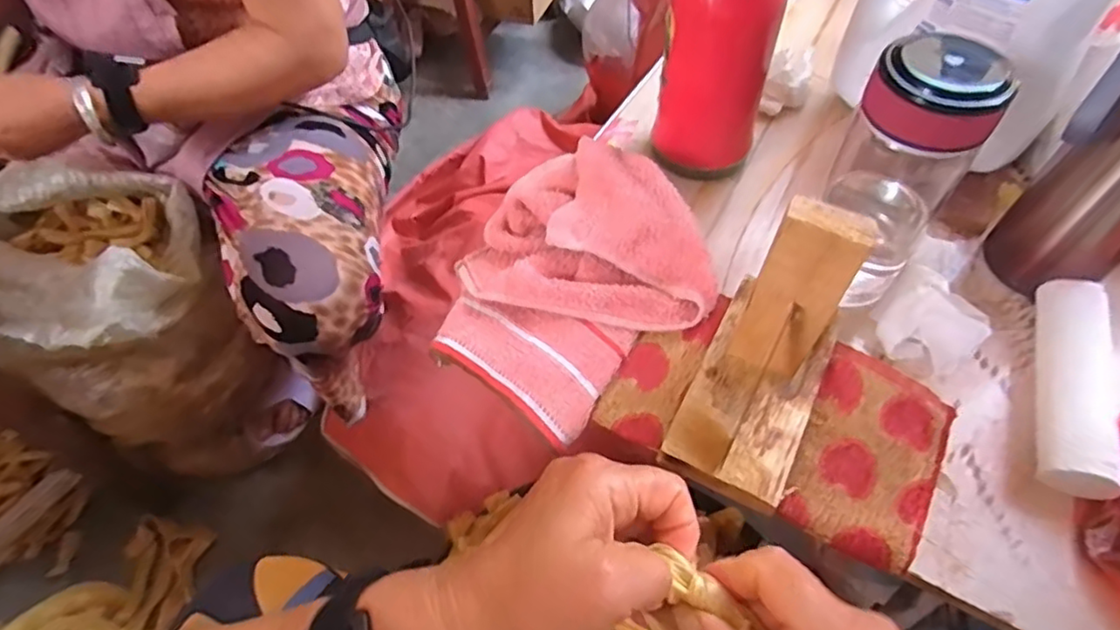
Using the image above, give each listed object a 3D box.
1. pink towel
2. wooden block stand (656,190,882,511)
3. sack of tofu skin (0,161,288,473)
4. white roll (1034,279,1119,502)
[{"bbox_3d":[0.004,-0.035,0.448,0.177,0.061,0.189,36,62,24],"label":"pink towel"},{"bbox_3d":[0.120,0.016,0.346,0.072,0.133,0.128,21,57,16],"label":"wooden block stand"},{"bbox_3d":[-0.545,-0.002,0.796,0.359,0.333,0.235,30,60,21],"label":"sack of tofu skin"},{"bbox_3d":[0.320,0.044,0.393,0.042,0.036,0.147,17,56,13],"label":"white roll"}]

